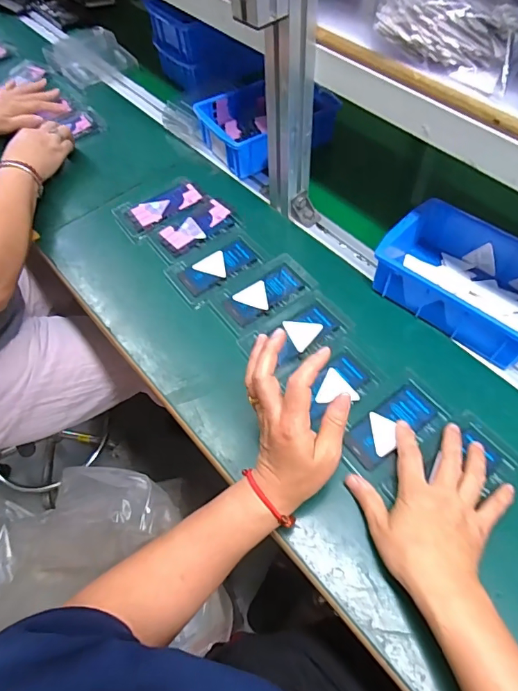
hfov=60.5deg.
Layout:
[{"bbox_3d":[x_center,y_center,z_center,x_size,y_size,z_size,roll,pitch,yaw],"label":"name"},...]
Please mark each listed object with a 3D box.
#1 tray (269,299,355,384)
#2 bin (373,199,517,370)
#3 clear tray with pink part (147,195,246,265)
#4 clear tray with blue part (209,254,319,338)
[{"bbox_3d":[0.053,-0.016,0.531,0.106,0.011,0.066,-35,63,-17],"label":"tray"},{"bbox_3d":[0.251,-0.080,0.529,0.200,0.059,0.134,35,67,21],"label":"bin"},{"bbox_3d":[-0.088,-0.163,0.628,0.126,0.005,0.078,-38,64,-19],"label":"clear tray with pink part"},{"bbox_3d":[0.007,-0.067,0.566,0.128,0.005,0.073,-33,63,-16],"label":"clear tray with blue part"}]

